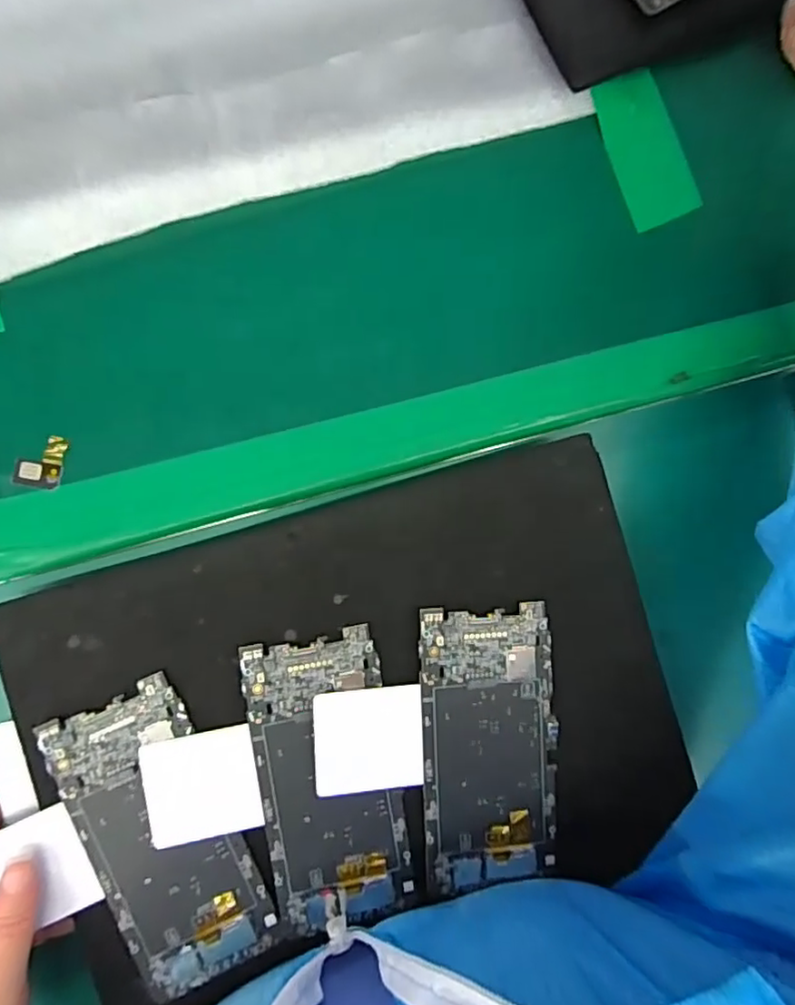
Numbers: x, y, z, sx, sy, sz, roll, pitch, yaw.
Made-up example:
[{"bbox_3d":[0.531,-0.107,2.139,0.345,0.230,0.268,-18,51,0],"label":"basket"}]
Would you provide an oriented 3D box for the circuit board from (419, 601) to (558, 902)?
[{"bbox_3d":[0.050,0.133,0.316,0.071,0.005,0.148,-2,91,-6],"label":"circuit board"}]

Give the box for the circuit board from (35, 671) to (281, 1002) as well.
[{"bbox_3d":[-0.123,0.174,0.301,0.070,0.008,0.152,-24,88,-5],"label":"circuit board"}]

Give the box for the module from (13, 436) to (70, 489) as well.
[{"bbox_3d":[-0.198,-0.023,0.325,0.025,0.004,0.030,9,86,-4],"label":"module"}]

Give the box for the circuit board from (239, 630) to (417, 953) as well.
[{"bbox_3d":[-0.036,0.148,0.308,0.071,0.009,0.152,-8,87,-5],"label":"circuit board"}]

